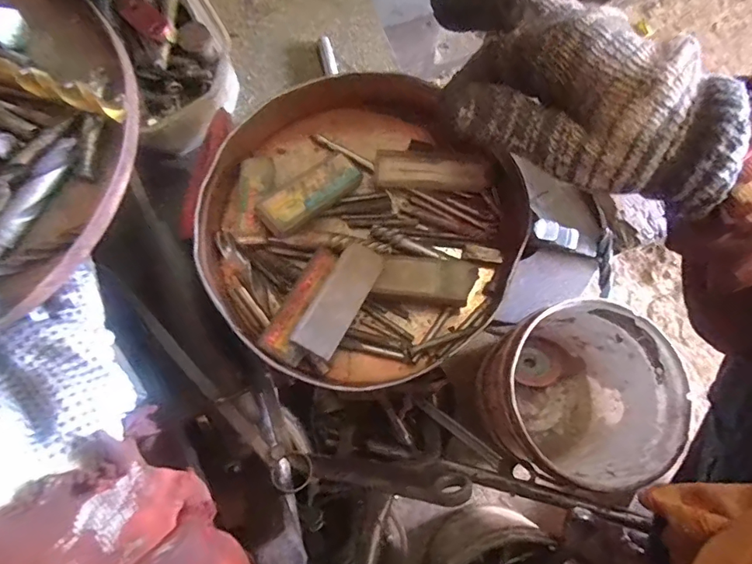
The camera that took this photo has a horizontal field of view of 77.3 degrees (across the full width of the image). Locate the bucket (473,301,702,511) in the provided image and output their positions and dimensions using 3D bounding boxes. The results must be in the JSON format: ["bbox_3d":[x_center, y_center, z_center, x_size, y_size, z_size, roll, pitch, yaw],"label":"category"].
[{"bbox_3d":[0.237,0.136,0.588,0.196,0.191,0.193,0,79,0],"label":"bucket"}]

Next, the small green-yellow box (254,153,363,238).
[{"bbox_3d":[-0.043,-0.058,0.318,0.079,0.013,0.030,-38,81,-20],"label":"small green-yellow box"}]

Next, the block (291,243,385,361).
[{"bbox_3d":[-0.021,0.010,0.289,0.027,0.015,0.073,30,80,6],"label":"block"}]

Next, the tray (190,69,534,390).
[{"bbox_3d":[-0.015,-0.043,0.315,0.210,0.040,0.198,0,79,0],"label":"tray"}]

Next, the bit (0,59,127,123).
[{"bbox_3d":[-0.173,-0.100,0.233,0.123,0.009,0.011,22,79,17],"label":"bit"}]

